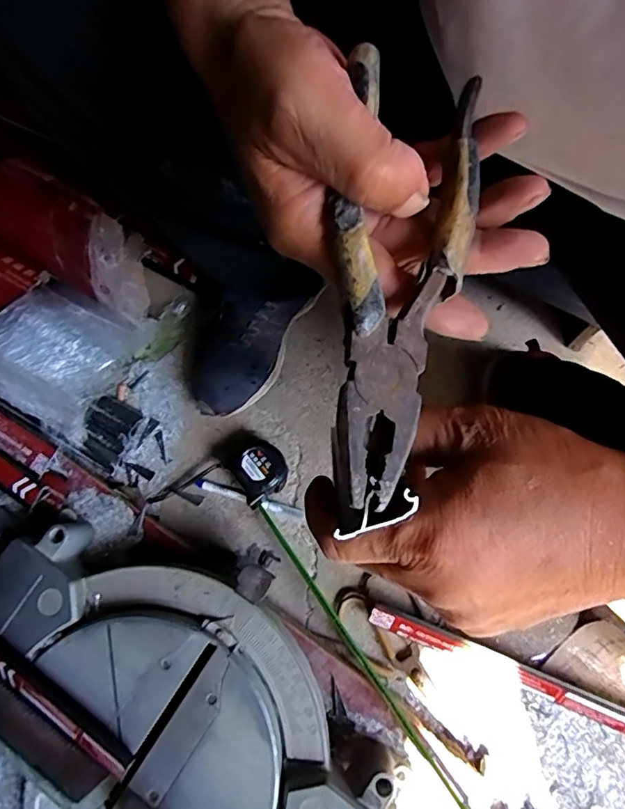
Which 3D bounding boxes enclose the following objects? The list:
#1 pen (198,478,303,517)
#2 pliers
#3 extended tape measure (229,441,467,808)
[{"bbox_3d":[-0.081,0.116,0.645,0.136,0.015,0.015,16,75,5],"label":"pen"},{"bbox_3d":[0.037,-0.054,0.206,0.056,0.010,0.184,2,81,1],"label":"pliers"},{"bbox_3d":[0.033,0.248,0.592,0.078,0.039,0.465,-31,76,-8],"label":"extended tape measure"}]

